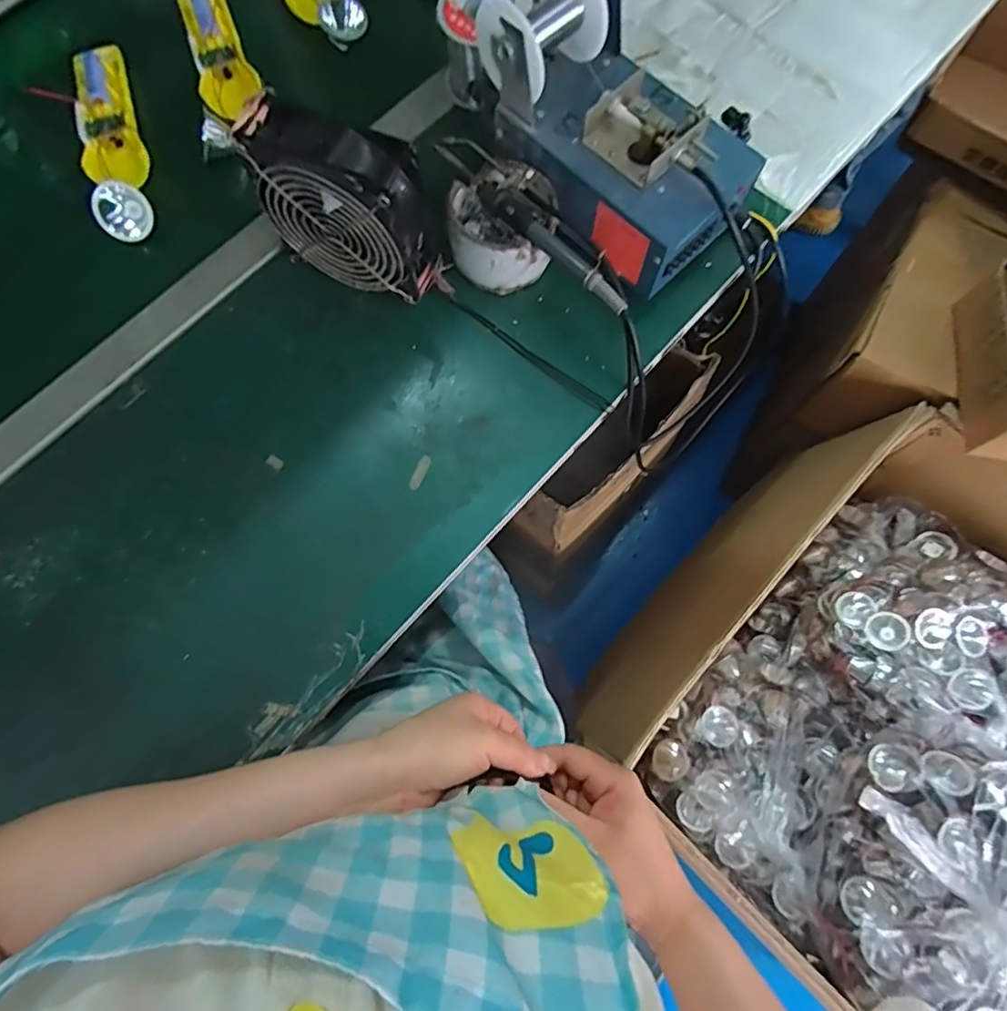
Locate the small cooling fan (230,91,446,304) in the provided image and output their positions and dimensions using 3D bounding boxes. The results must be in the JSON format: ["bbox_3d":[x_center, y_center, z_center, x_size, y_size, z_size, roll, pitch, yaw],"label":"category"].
[{"bbox_3d":[-0.113,-0.220,0.428,0.125,0.124,0.057,15,75,5],"label":"small cooling fan"}]

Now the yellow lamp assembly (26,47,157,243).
[{"bbox_3d":[-0.353,-0.327,0.511,0.058,0.031,0.203,-22,77,-5],"label":"yellow lamp assembly"}]

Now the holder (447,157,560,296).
[{"bbox_3d":[-0.002,-0.225,0.464,0.081,0.056,0.087,-1,73,2],"label":"holder"}]

